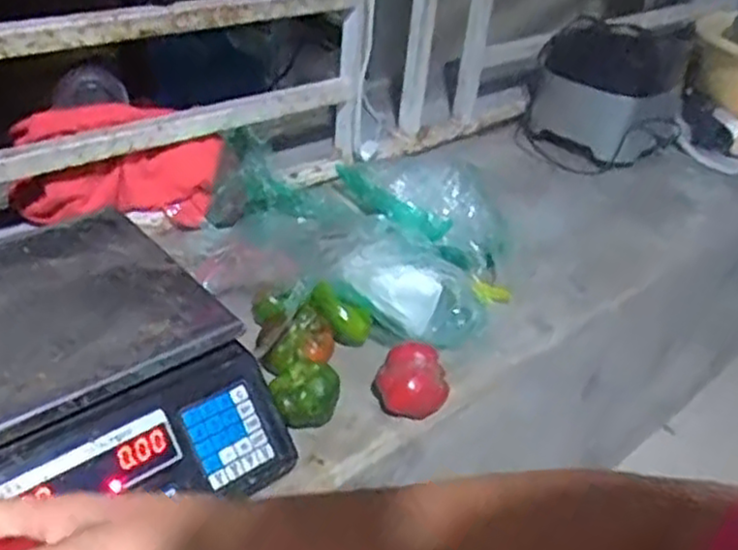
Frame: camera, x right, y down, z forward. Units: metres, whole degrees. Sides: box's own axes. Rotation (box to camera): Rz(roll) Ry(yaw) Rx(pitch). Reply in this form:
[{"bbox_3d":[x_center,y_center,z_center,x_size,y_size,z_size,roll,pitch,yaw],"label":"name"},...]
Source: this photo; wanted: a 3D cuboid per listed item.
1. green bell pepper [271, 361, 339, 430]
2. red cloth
[{"bbox_3d":[-0.059,0.109,0.676,0.059,0.050,0.067,3,36,-6],"label":"green bell pepper"},{"bbox_3d":[-0.279,-0.120,0.836,0.234,0.125,0.074,-6,38,-17],"label":"red cloth"}]

